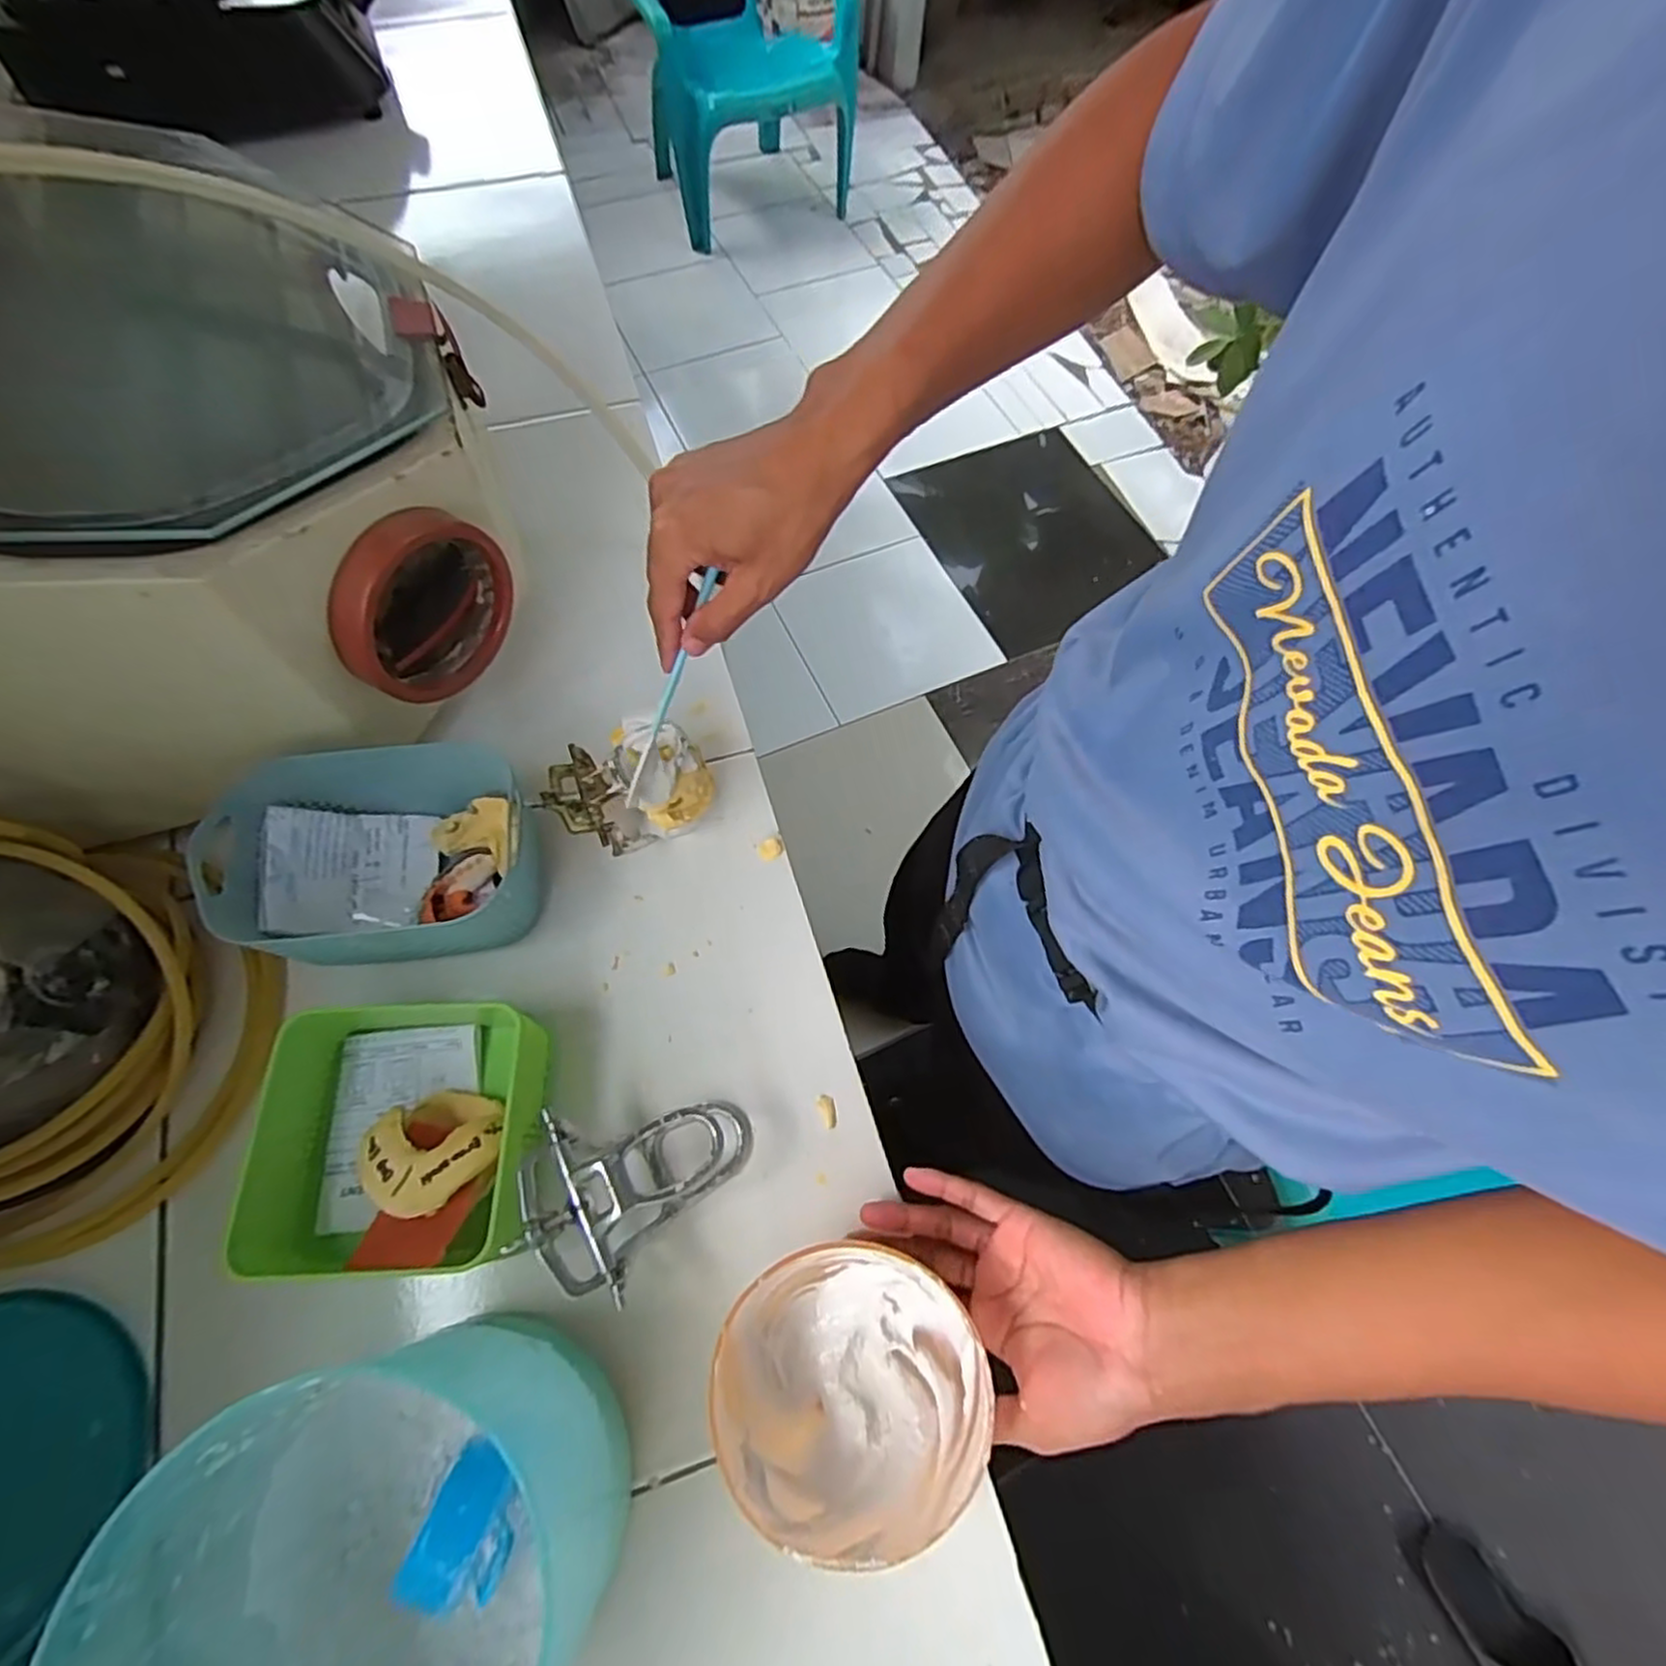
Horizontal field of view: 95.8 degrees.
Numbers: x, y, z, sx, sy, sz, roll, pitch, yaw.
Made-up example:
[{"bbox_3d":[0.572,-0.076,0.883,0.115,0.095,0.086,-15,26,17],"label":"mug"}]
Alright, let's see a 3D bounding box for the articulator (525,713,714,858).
[{"bbox_3d":[-0.134,-0.031,0.497,0.107,0.075,0.068,-26,69,-14],"label":"articulator"}]

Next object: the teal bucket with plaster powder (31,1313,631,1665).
[{"bbox_3d":[-0.180,0.300,0.308,0.147,0.146,0.152,1,65,-3],"label":"teal bucket with plaster powder"}]

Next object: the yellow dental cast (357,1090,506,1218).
[{"bbox_3d":[-0.214,0.171,0.408,0.067,0.048,0.061,1,65,-3],"label":"yellow dental cast"}]

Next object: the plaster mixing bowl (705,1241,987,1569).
[{"bbox_3d":[0.006,0.262,0.361,0.118,0.069,0.109,1,65,-3],"label":"plaster mixing bowl"}]

